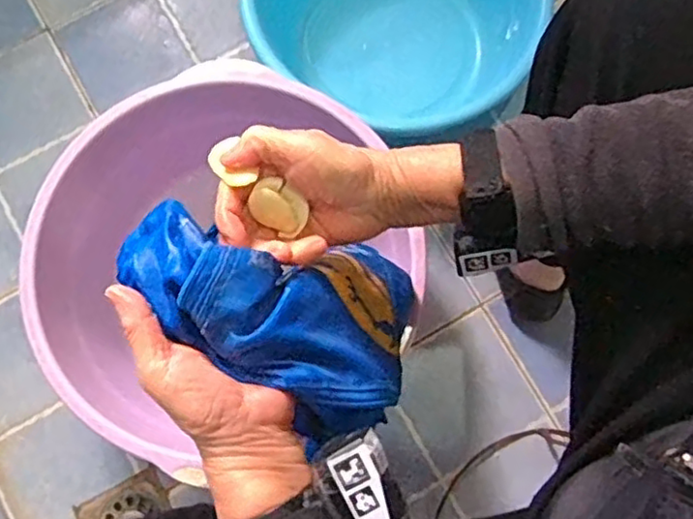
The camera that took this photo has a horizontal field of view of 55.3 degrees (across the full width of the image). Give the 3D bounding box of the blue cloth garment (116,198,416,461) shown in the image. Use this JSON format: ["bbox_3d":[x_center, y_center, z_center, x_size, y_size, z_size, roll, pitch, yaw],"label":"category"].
[{"bbox_3d":[-0.040,0.043,0.425,0.174,0.156,0.125,-1,80,-1],"label":"blue cloth garment"}]

